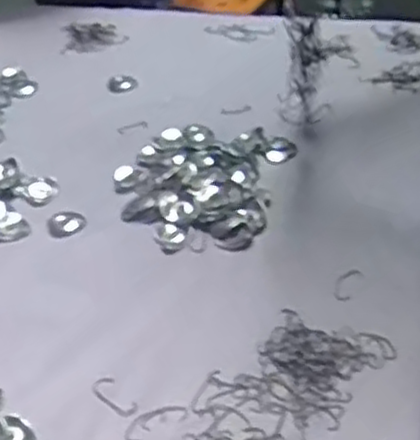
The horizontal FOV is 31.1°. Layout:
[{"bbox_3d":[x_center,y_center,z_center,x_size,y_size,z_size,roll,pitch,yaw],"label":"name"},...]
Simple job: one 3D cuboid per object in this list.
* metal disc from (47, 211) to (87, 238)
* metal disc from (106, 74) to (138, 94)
[{"bbox_3d":[-0.143,0.005,0.747,0.038,0.007,0.033,17,46,25],"label":"metal disc"},{"bbox_3d":[-0.112,-0.172,0.948,0.034,0.008,0.037,-4,41,3],"label":"metal disc"}]

